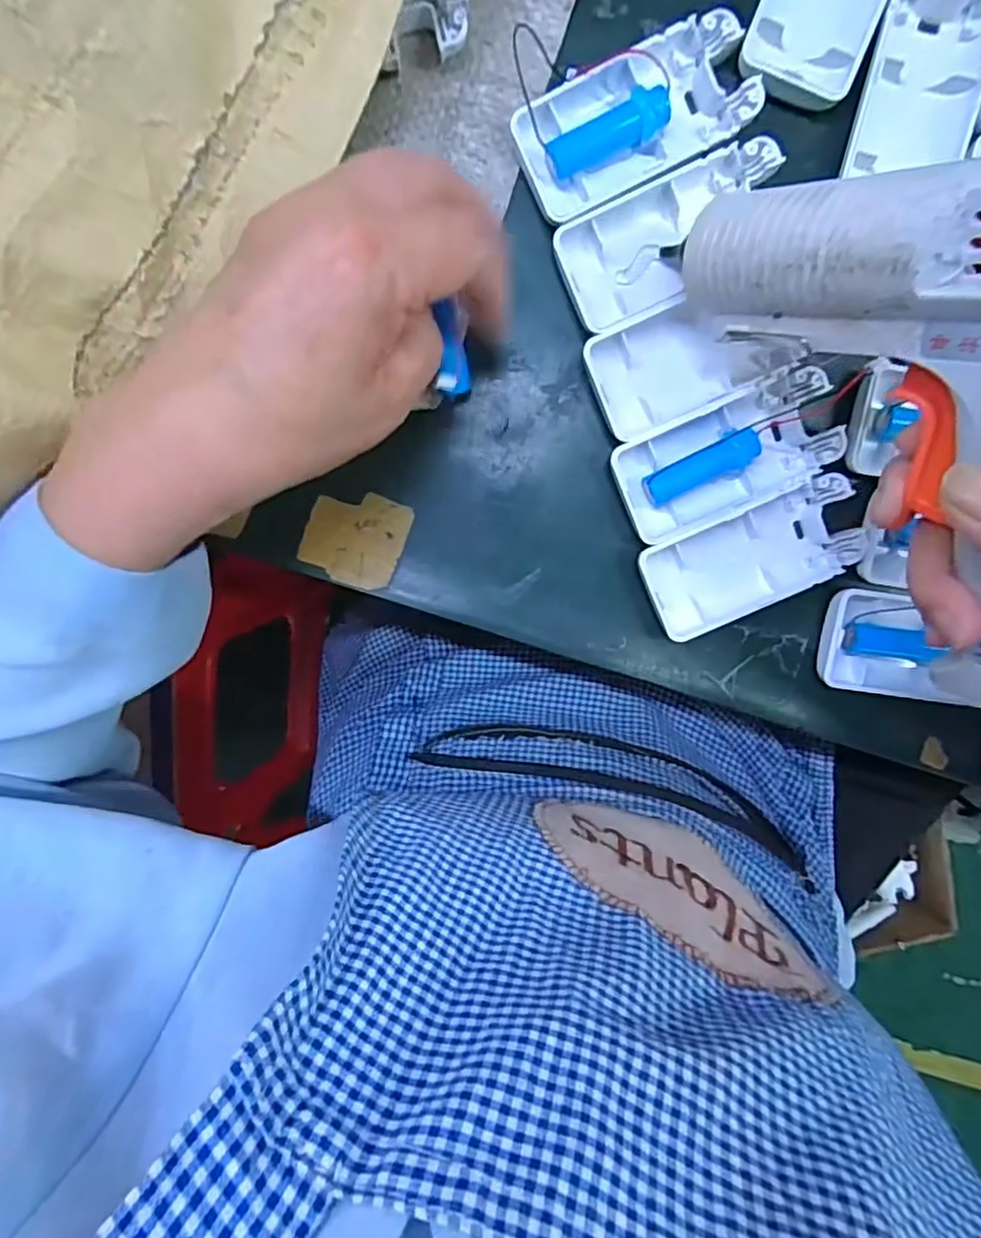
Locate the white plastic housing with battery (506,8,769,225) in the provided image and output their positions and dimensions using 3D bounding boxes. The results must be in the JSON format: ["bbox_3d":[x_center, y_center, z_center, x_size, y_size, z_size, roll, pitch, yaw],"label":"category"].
[{"bbox_3d":[0.057,-0.197,0.247,0.091,0.013,0.045,-25,97,3],"label":"white plastic housing with battery"}]

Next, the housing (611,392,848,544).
[{"bbox_3d":[0.100,-0.067,0.268,0.090,0.014,0.043,-21,97,3],"label":"housing"}]

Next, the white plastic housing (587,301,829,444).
[{"bbox_3d":[0.087,-0.107,0.263,0.090,0.014,0.046,-12,98,2],"label":"white plastic housing"}]

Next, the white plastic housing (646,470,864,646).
[{"bbox_3d":[0.114,-0.027,0.275,0.091,0.012,0.046,-25,97,3],"label":"white plastic housing"}]

